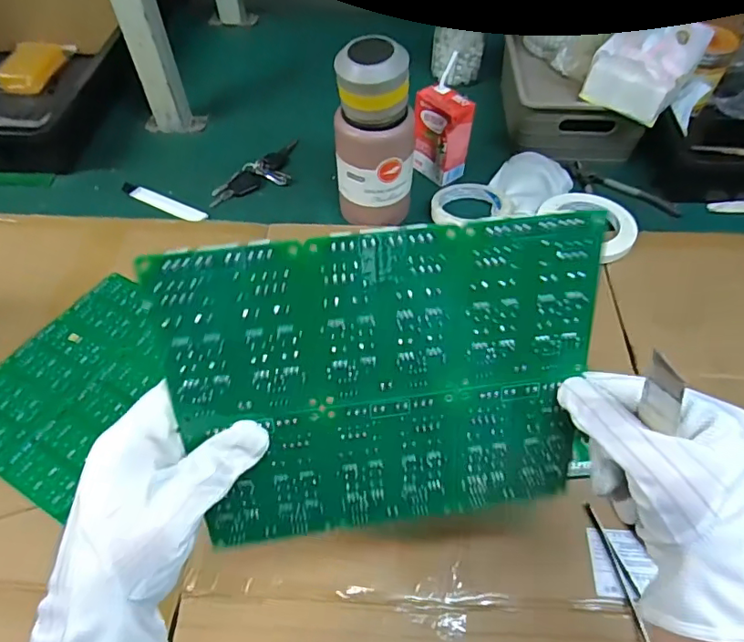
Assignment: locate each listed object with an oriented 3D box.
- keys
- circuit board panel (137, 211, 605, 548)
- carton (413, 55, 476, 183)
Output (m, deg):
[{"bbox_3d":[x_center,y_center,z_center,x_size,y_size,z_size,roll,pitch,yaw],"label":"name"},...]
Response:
[{"bbox_3d":[-0.144,-0.201,0.713,0.064,0.017,0.159,30,59,21],"label":"keys"},{"bbox_3d":[0.009,0.038,0.267,0.203,0.171,0.004,-6,27,-6],"label":"circuit board panel"},{"bbox_3d":[0.090,-0.247,0.666,0.051,0.130,0.062,-24,57,-16],"label":"carton"}]

